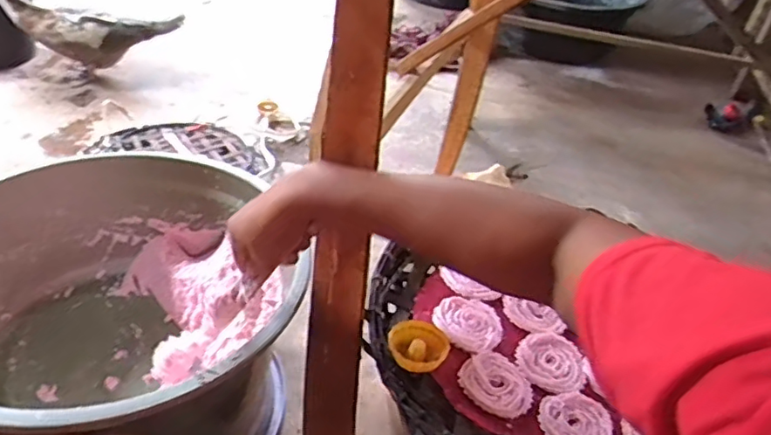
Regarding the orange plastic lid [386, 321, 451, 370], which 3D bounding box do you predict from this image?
[{"bbox_3d":[0.034,0.133,0.609,0.062,0.024,0.062,13,38,8],"label":"orange plastic lid"}]

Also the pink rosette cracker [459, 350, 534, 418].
[{"bbox_3d":[0.113,0.166,0.599,0.073,0.009,0.070,4,37,-3],"label":"pink rosette cracker"}]

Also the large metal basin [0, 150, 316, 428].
[{"bbox_3d":[-0.307,0.109,0.671,0.373,0.182,0.386,4,37,-3],"label":"large metal basin"}]

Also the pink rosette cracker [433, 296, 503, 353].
[{"bbox_3d":[0.092,0.119,0.661,0.077,0.013,0.070,13,38,8],"label":"pink rosette cracker"}]

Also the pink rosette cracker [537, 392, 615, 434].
[{"bbox_3d":[0.185,0.198,0.573,0.070,0.008,0.062,17,38,13],"label":"pink rosette cracker"}]

